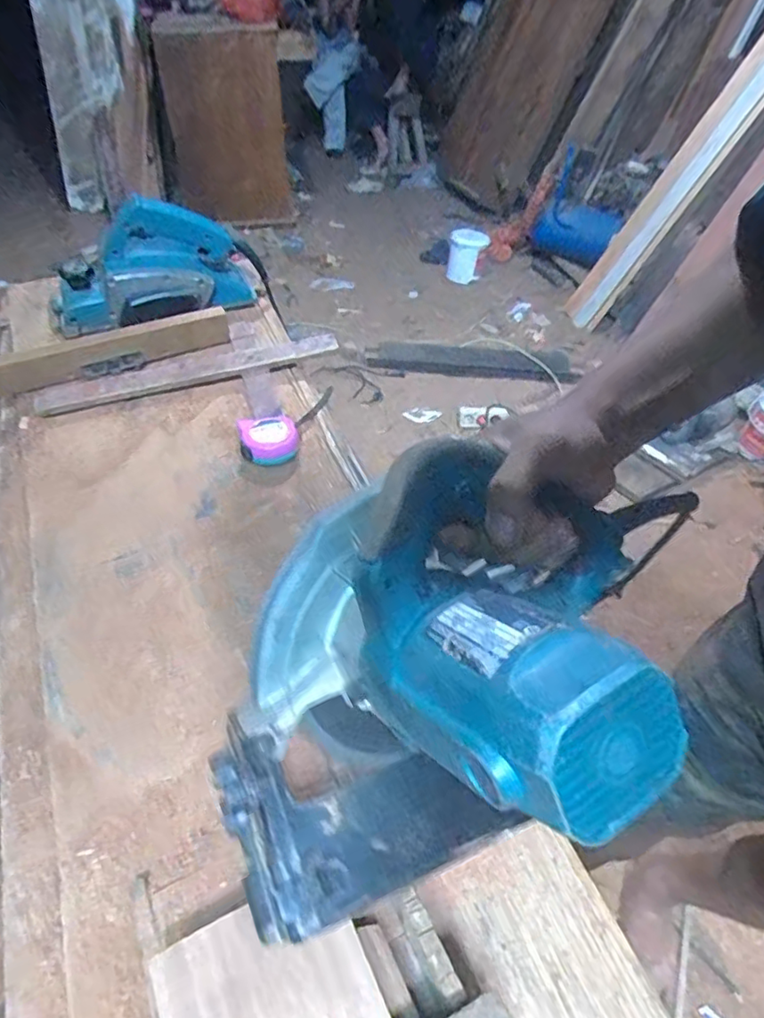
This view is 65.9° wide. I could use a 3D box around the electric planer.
[{"bbox_3d":[-0.325,-0.348,0.850,0.301,0.139,0.125,-21,54,-18],"label":"electric planer"}]

